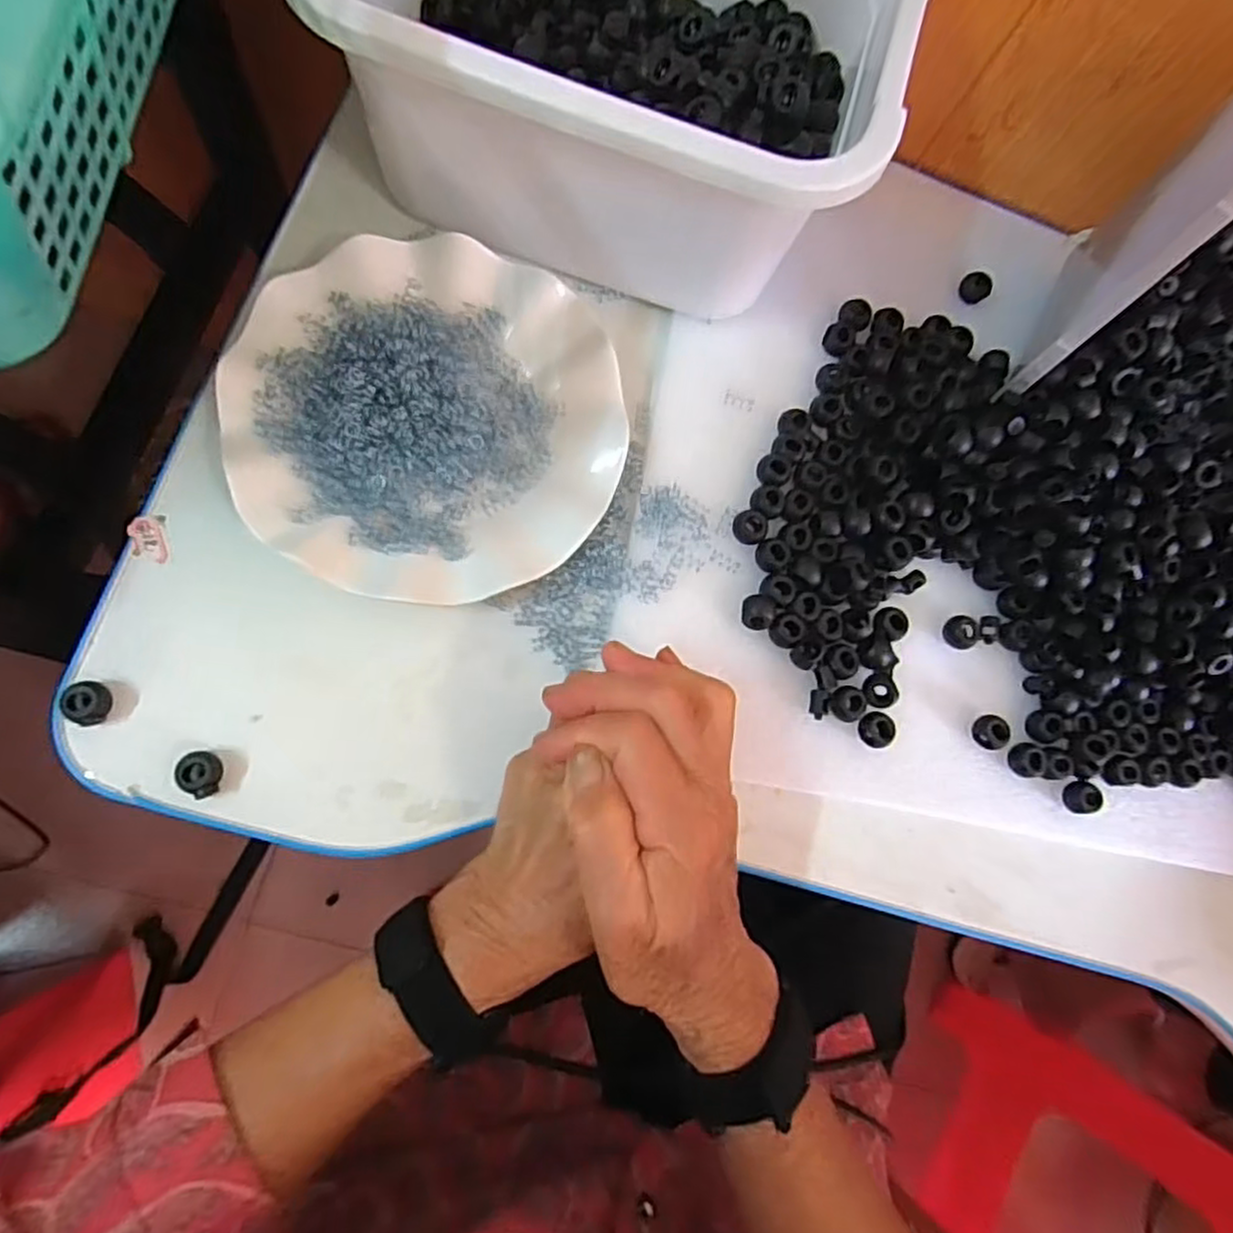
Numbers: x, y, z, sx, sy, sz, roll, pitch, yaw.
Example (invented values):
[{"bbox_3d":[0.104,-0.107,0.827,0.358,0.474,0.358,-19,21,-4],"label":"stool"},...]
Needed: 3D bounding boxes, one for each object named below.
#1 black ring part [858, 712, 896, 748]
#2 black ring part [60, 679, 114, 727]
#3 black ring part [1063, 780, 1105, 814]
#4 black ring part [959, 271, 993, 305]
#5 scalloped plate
[{"bbox_3d":[0.131,0.057,0.360,0.016,0.012,0.017,1,79,-11],"label":"black ring part"},{"bbox_3d":[-0.224,0.037,0.305,0.015,0.015,0.018,11,77,-9],"label":"black ring part"},{"bbox_3d":[0.243,0.094,0.372,0.013,0.013,0.016,3,79,-11],"label":"black ring part"},{"bbox_3d":[0.214,-0.196,0.424,0.014,0.011,0.017,-40,89,-15],"label":"black ring part"},{"bbox_3d":[-0.087,-0.097,0.342,0.178,0.020,0.175,-19,83,-14],"label":"scalloped plate"}]

